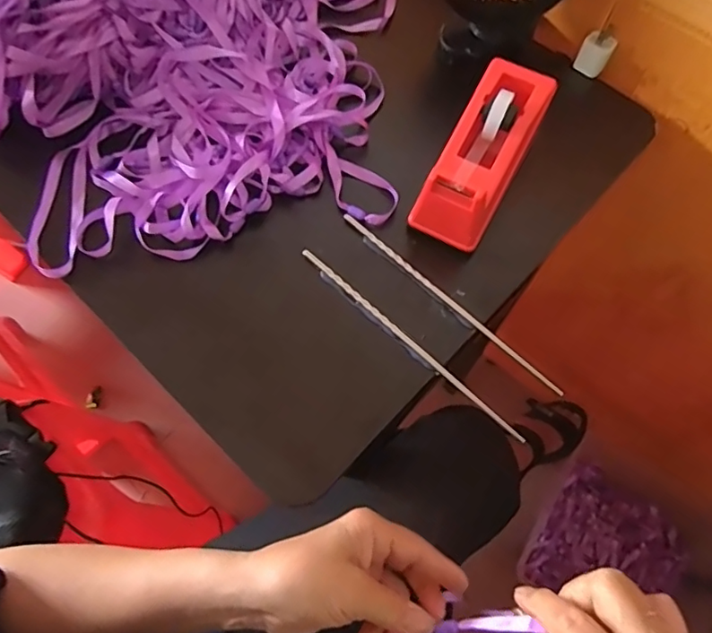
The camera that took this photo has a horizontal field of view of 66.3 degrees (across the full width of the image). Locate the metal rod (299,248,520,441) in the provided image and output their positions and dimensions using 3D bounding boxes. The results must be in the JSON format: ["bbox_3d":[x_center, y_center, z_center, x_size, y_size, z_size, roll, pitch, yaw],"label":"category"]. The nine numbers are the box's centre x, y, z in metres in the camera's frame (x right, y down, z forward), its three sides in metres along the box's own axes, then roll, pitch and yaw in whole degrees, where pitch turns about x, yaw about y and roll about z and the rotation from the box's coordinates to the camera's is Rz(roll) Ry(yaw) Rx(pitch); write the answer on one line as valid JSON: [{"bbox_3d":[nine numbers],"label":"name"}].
[{"bbox_3d":[0.039,0.017,0.420,0.220,0.007,0.007,42,75,14],"label":"metal rod"}]

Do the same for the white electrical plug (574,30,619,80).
[{"bbox_3d":[0.236,-0.260,0.537,0.030,0.040,0.019,31,70,12],"label":"white electrical plug"}]

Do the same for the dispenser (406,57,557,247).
[{"bbox_3d":[0.104,-0.130,0.449,0.059,0.069,0.164,28,69,11],"label":"dispenser"}]

